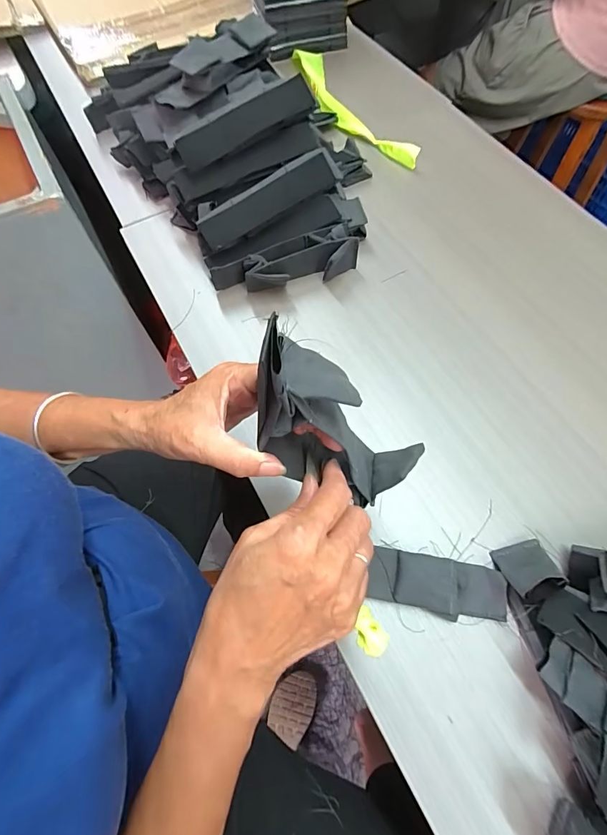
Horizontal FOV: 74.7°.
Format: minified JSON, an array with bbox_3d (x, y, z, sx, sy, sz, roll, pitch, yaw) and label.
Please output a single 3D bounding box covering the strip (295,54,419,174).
[{"bbox_3d":[0.064,-0.532,0.669,0.082,0.031,0.374,-22,68,-7],"label":"strip"}]

